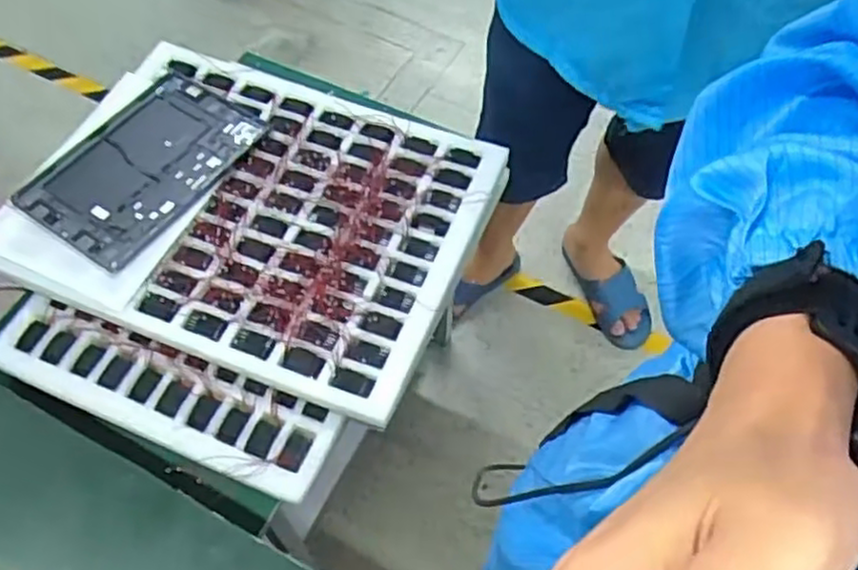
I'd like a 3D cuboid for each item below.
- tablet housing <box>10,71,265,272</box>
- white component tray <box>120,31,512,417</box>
[{"bbox_3d":[-0.332,-0.144,0.867,0.165,0.014,0.257,32,62,13],"label":"tablet housing"},{"bbox_3d":[-0.179,-0.096,0.847,0.464,0.029,0.385,20,58,11],"label":"white component tray"}]

